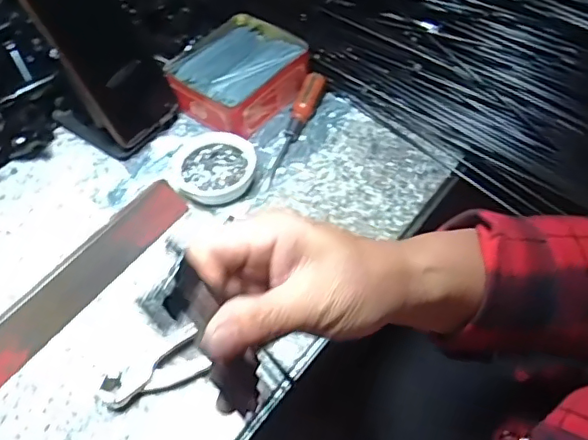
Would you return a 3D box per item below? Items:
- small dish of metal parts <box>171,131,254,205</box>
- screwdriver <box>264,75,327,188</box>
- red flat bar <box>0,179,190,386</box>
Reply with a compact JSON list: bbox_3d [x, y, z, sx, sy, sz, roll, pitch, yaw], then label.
[{"bbox_3d":[-0.075,-0.050,0.519,0.078,0.018,0.076,4,54,5],"label":"small dish of metal parts"},{"bbox_3d":[0.003,-0.093,0.552,0.024,0.019,0.138,13,56,12],"label":"screwdriver"},{"bbox_3d":[-0.185,0.061,0.450,0.031,0.019,0.255,31,61,23],"label":"red flat bar"}]

